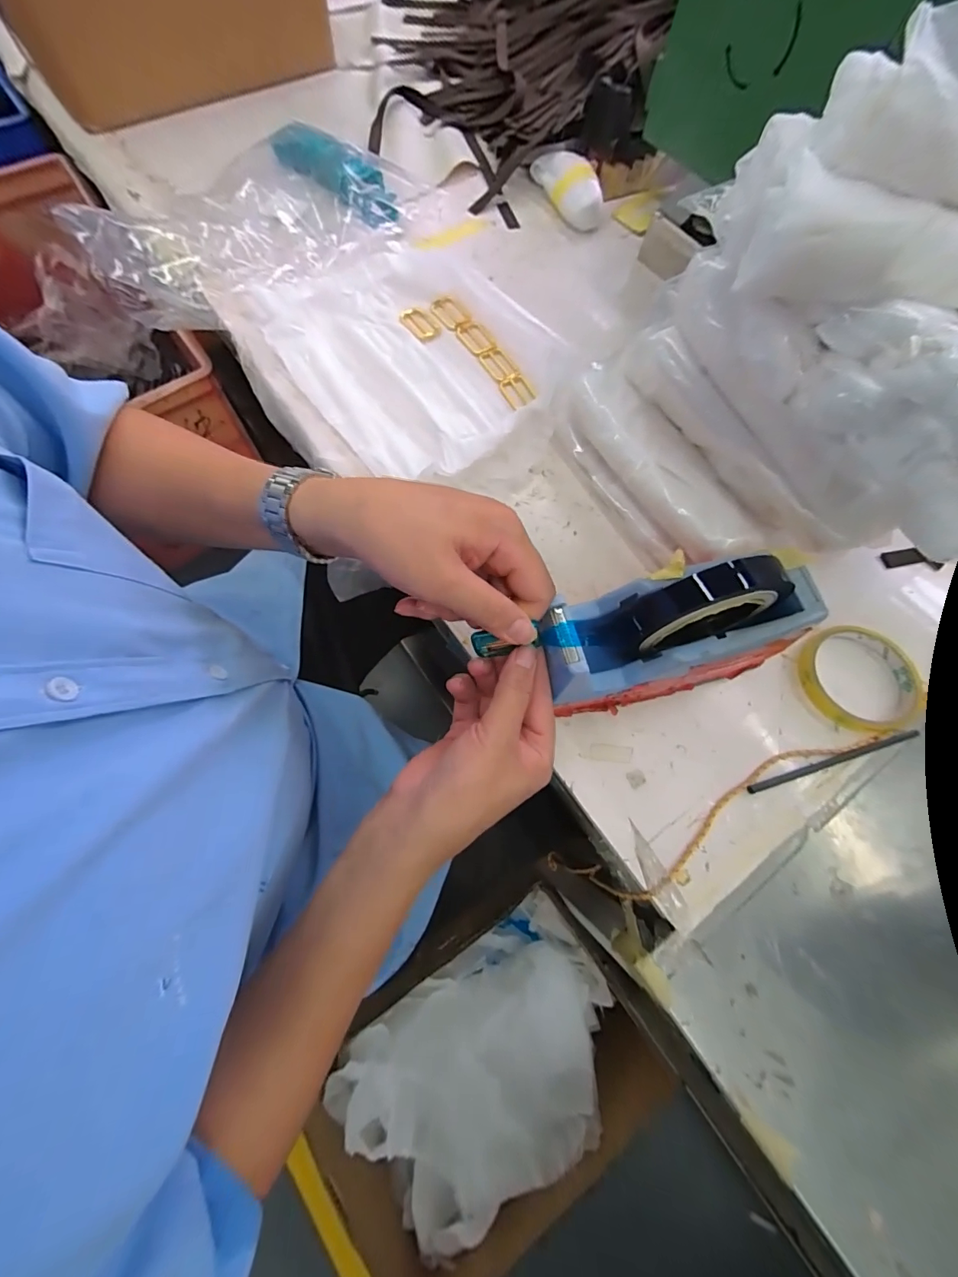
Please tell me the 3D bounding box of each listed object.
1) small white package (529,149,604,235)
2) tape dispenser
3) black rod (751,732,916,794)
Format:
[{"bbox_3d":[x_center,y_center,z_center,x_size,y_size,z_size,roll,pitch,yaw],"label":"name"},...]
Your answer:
[{"bbox_3d":[0.115,-0.575,0.572,0.049,0.030,0.110,-25,73,-11],"label":"small white package"},{"bbox_3d":[0.133,-0.004,0.325,0.190,0.116,0.078,-11,71,-6],"label":"tape dispenser"},{"bbox_3d":[0.280,0.095,0.351,0.150,0.004,0.006,-16,72,-5],"label":"black rod"}]

